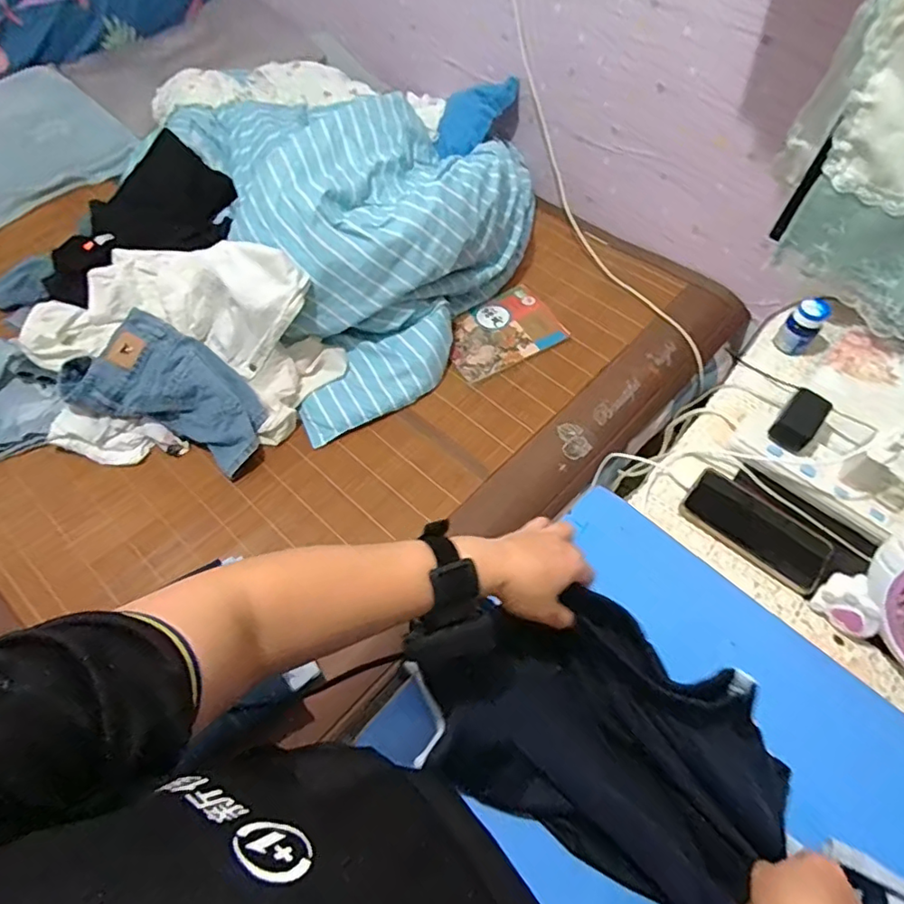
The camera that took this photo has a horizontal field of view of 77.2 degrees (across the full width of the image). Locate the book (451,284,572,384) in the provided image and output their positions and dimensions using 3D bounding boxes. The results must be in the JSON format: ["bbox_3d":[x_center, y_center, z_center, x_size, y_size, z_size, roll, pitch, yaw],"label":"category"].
[{"bbox_3d":[0.103,-0.260,1.230,0.253,0.011,0.170,-30,70,-15],"label":"book"}]

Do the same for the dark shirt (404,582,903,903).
[{"bbox_3d":[0.179,0.273,0.460,0.422,0.091,0.186,28,61,17],"label":"dark shirt"}]

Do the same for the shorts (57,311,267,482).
[{"bbox_3d":[-0.526,-0.121,1.051,0.366,0.139,0.191,18,59,8],"label":"shorts"}]

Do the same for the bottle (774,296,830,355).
[{"bbox_3d":[0.484,-0.172,0.783,0.036,0.078,0.044,-39,68,-23],"label":"bottle"}]

